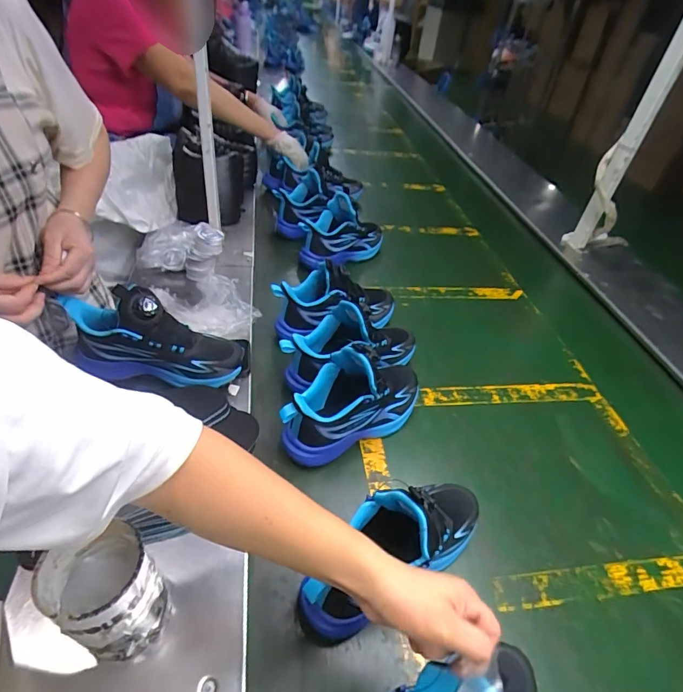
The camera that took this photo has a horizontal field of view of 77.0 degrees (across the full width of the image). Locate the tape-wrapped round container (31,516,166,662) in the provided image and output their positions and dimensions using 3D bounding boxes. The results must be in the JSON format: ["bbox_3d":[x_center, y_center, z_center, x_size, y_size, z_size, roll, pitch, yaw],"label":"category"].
[{"bbox_3d":[-0.211,0.225,0.390,0.078,0.115,0.081,-30,55,-34],"label":"tape-wrapped round container"}]

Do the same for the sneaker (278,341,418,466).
[{"bbox_3d":[0.025,0.071,0.614,0.235,0.140,0.105,-31,55,-34],"label":"sneaker"}]

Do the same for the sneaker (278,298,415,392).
[{"bbox_3d":[0.020,-0.002,0.688,0.242,0.141,0.095,-21,50,-28],"label":"sneaker"}]

